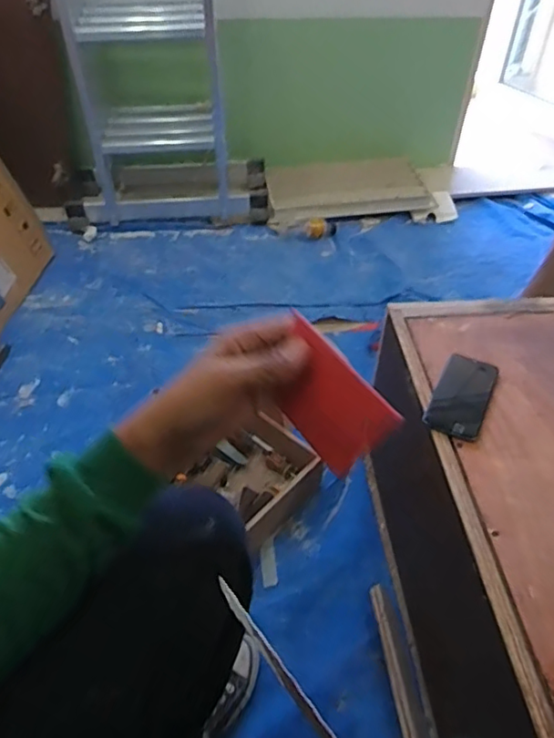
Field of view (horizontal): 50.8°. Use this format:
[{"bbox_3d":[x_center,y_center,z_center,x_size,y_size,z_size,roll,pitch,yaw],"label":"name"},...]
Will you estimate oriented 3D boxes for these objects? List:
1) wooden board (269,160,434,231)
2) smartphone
[{"bbox_3d":[0.218,-0.573,1.898,0.522,0.075,0.266,-7,45,-9],"label":"wooden board"},{"bbox_3d":[0.267,0.035,0.839,0.073,0.010,0.151,21,47,19],"label":"smartphone"}]

